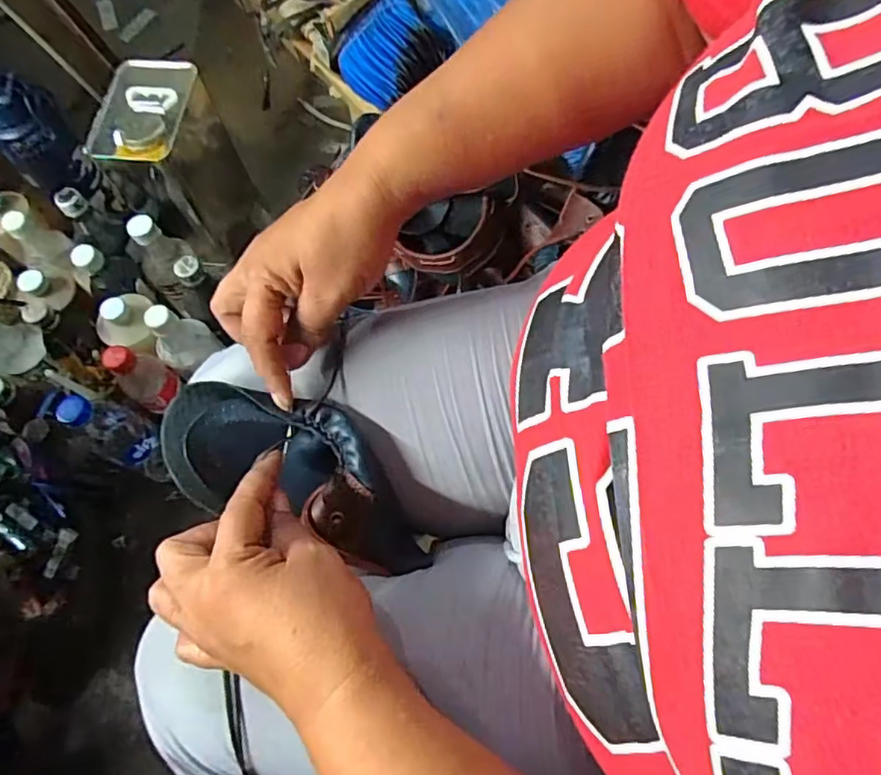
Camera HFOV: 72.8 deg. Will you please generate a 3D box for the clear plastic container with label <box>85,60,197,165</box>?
[{"bbox_3d":[-0.381,-0.350,0.755,0.114,0.023,0.157,6,70,5],"label":"clear plastic container with label"}]

